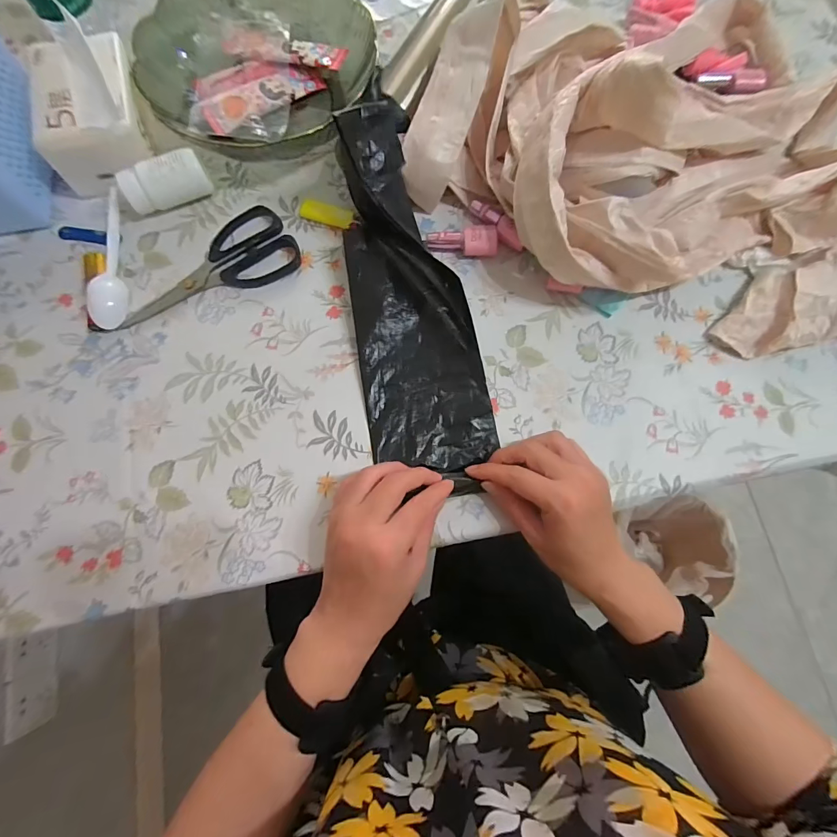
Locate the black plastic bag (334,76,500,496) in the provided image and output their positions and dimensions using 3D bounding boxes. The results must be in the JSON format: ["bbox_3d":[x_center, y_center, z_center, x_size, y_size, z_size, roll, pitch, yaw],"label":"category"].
[{"bbox_3d":[-0.012,-0.109,0.352,0.110,0.049,0.343,-13,90,-5],"label":"black plastic bag"}]

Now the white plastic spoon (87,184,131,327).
[{"bbox_3d":[-0.305,-0.158,0.385,0.028,0.016,0.148,-11,76,-4],"label":"white plastic spoon"}]

